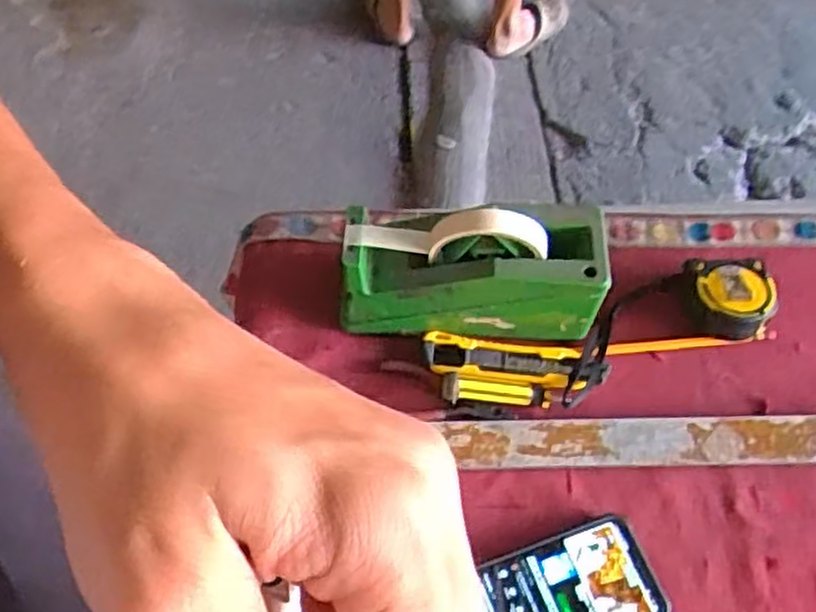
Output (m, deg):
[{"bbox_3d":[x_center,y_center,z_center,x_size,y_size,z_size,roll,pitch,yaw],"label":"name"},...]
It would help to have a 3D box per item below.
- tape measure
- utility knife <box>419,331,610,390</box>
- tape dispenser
[{"bbox_3d":[0.265,-0.006,0.638,0.067,0.043,0.061,1,57,-2],"label":"tape measure"},{"bbox_3d":[0.087,0.047,0.623,0.148,0.009,0.036,4,58,4],"label":"utility knife"},{"bbox_3d":[0.049,-0.030,0.603,0.198,0.117,0.071,0,59,-1],"label":"tape dispenser"}]

